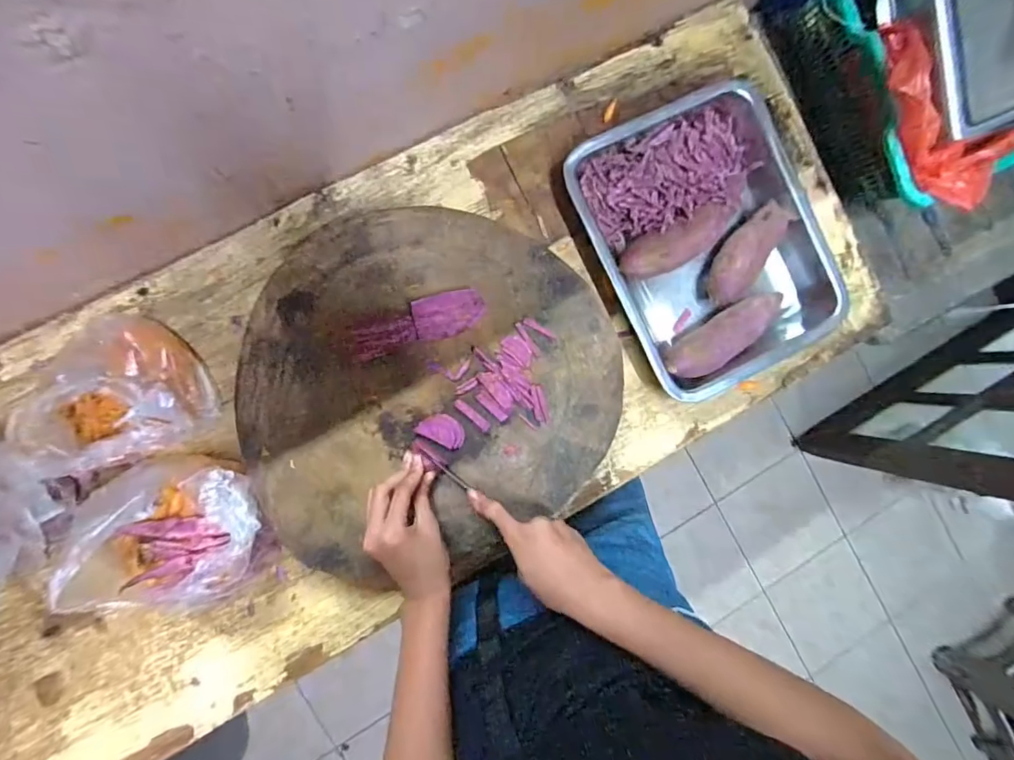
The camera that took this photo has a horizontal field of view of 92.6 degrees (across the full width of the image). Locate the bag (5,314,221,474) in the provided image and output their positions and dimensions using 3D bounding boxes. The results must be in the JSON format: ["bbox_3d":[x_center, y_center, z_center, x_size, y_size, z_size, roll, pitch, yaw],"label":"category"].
[{"bbox_3d":[-0.368,0.014,0.453,0.139,0.074,0.120,-26,92,-8],"label":"bag"}]

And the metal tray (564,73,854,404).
[{"bbox_3d":[0.219,-0.153,0.535,0.235,0.054,0.299,-25,92,-8],"label":"metal tray"}]

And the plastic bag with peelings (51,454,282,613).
[{"bbox_3d":[-0.303,0.140,0.446,0.155,0.100,0.132,-19,91,-8],"label":"plastic bag with peelings"}]

